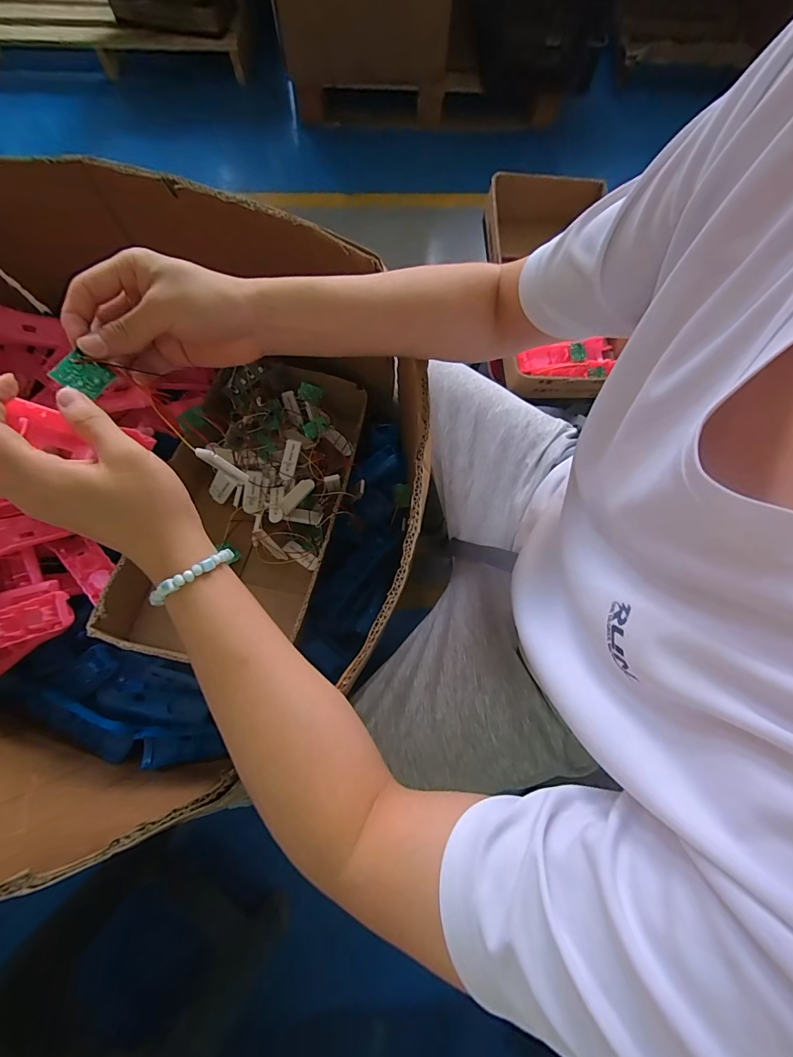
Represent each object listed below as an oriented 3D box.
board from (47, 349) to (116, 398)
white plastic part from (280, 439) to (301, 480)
[{"bbox_3d":[-0.208,-0.102,0.265,0.004,0.026,0.029,-4,55,37],"label":"board"},{"bbox_3d":[-0.152,-0.099,0.571,0.022,0.012,0.057,11,75,2],"label":"white plastic part"}]

